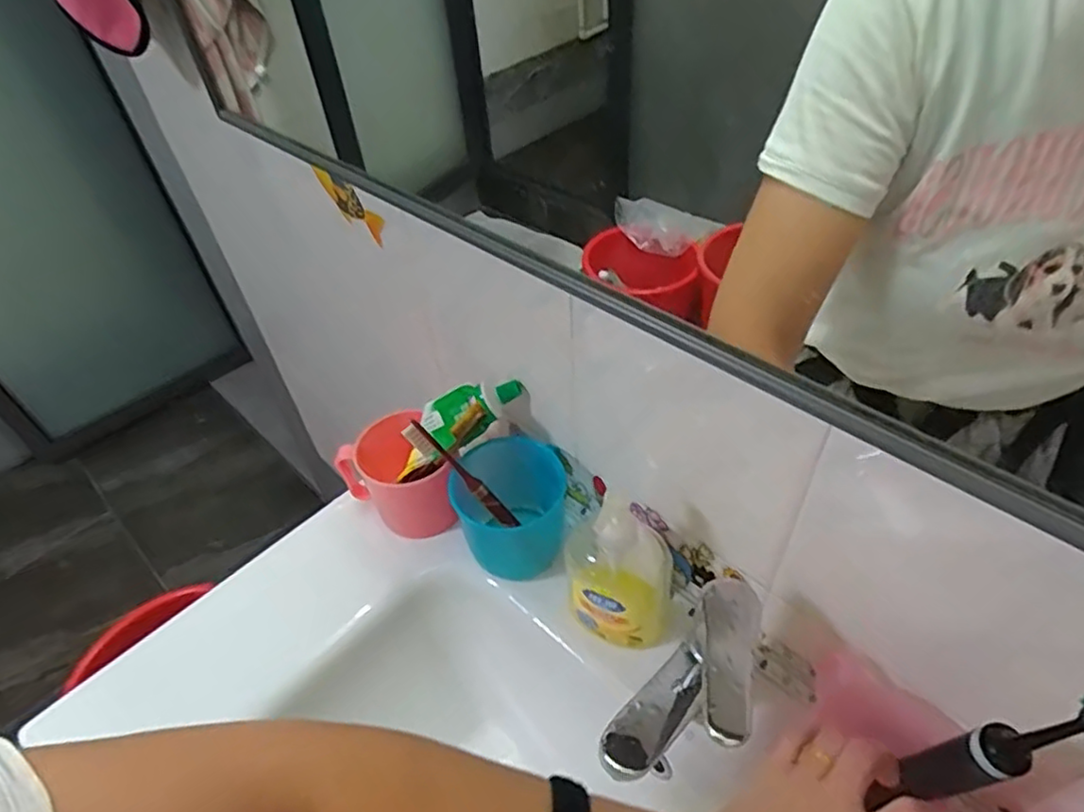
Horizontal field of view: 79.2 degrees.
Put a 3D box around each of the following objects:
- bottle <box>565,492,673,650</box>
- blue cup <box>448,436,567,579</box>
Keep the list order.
[{"bbox_3d":[0.064,0.131,0.521,0.090,0.150,0.066,6,45,12],"label":"bottle"},{"bbox_3d":[-0.027,0.091,0.605,0.095,0.091,0.087,-3,44,3],"label":"blue cup"}]

